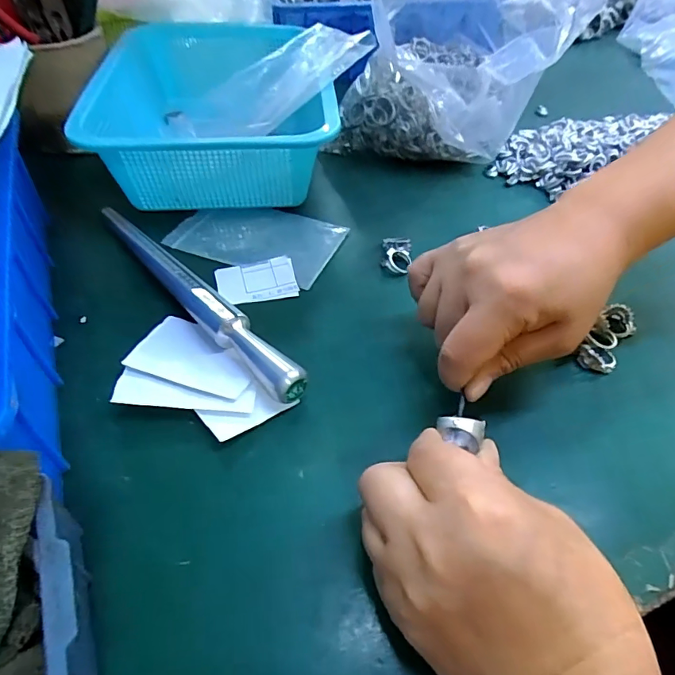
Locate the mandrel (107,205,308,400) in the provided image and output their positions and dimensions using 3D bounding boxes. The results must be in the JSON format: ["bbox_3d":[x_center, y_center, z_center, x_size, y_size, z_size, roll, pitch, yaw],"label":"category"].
[{"bbox_3d":[-0.099,-0.034,0.314,0.022,0.021,0.230,-32,56,-27],"label":"mandrel"}]

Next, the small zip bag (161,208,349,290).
[{"bbox_3d":[-0.060,-0.080,0.371,0.122,0.004,0.080,20,50,15],"label":"small zip bag"}]

